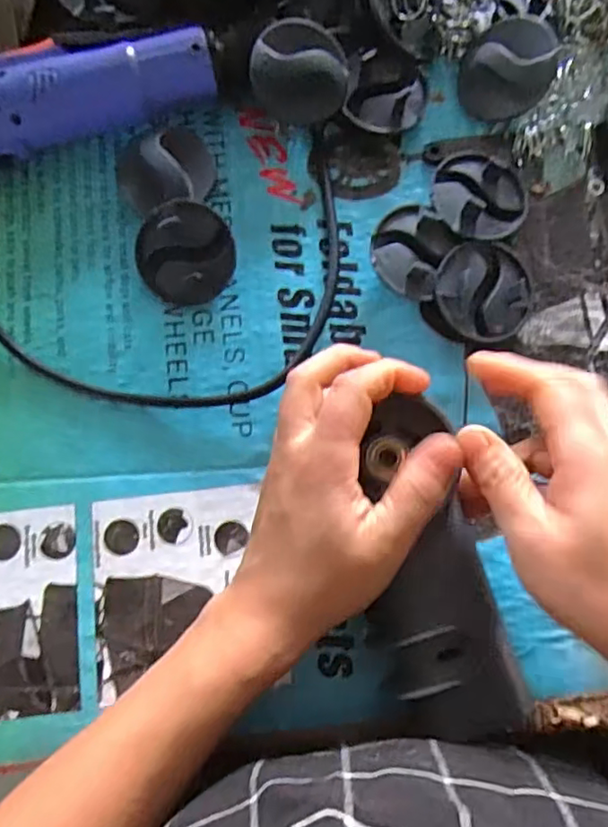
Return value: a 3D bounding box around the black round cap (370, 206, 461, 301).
[{"bbox_3d":[0.061,-0.093,0.341,0.044,0.024,0.050,27,80,4],"label":"black round cap"}]

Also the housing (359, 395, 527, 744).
[{"bbox_3d":[0.059,0.074,0.286,0.055,0.030,0.157,-11,83,-3],"label":"housing"}]

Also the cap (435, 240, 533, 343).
[{"bbox_3d":[0.102,-0.069,0.339,0.054,0.021,0.054,0,79,-1],"label":"cap"}]

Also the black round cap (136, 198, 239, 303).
[{"bbox_3d":[-0.068,-0.090,0.337,0.055,0.008,0.055,1,101,3],"label":"black round cap"}]

